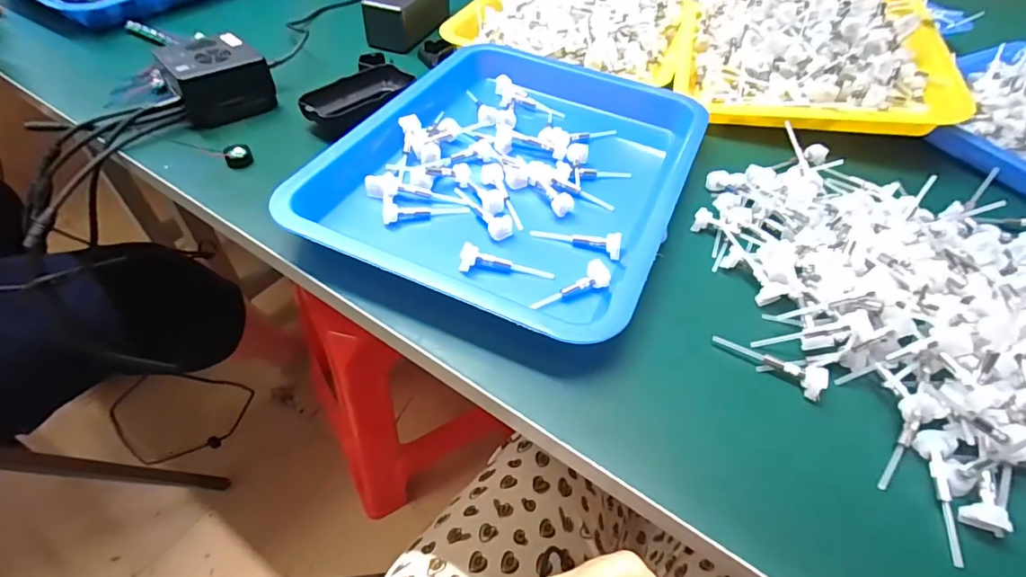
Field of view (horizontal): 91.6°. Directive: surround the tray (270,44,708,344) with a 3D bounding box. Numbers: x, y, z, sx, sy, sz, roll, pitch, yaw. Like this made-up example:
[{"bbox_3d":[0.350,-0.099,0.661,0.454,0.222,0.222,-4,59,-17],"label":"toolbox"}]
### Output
[{"bbox_3d":[0.004,-0.112,0.430,0.276,0.041,0.333,19,51,12],"label":"tray"}]

